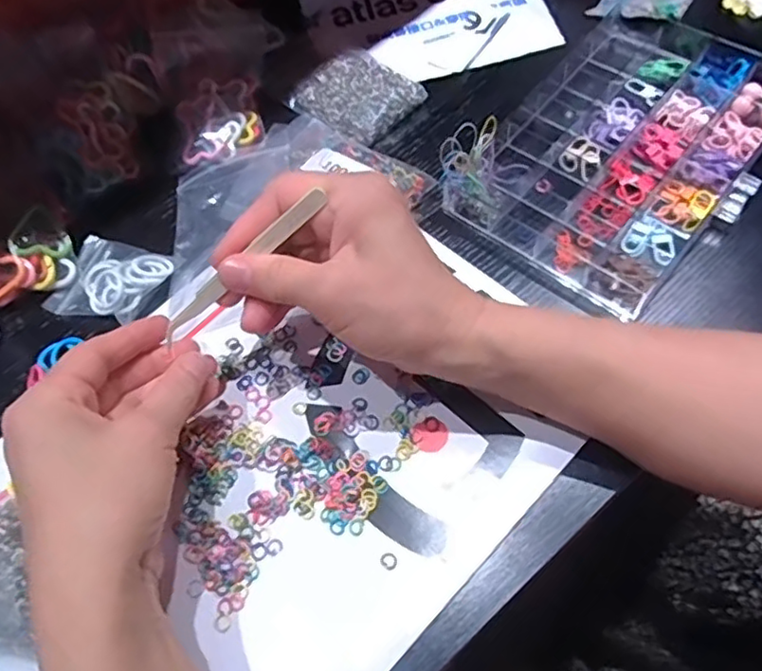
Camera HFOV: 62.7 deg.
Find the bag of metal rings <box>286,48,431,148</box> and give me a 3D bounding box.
[{"bbox_3d":[-0.018,-0.173,0.448,0.067,0.014,0.078,-40,66,-14],"label":"bag of metal rings"}]

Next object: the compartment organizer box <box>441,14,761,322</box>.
[{"bbox_3d":[0.158,-0.123,0.404,0.147,0.031,0.212,33,71,20],"label":"compartment organizer box"}]

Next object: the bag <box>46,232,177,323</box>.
[{"bbox_3d":[-0.171,-0.036,0.396,0.069,0.019,0.058,15,66,13],"label":"bag"}]

